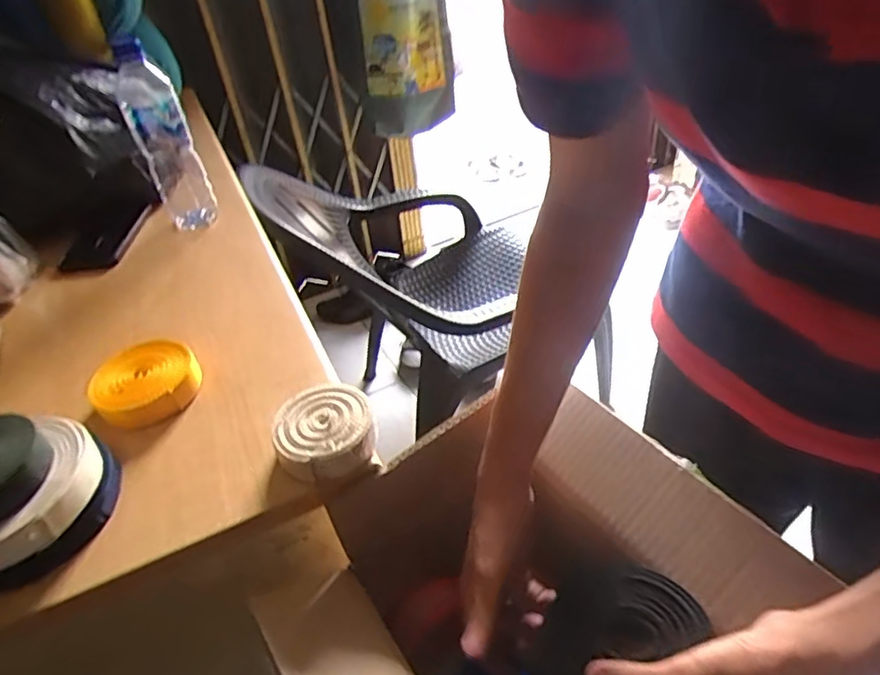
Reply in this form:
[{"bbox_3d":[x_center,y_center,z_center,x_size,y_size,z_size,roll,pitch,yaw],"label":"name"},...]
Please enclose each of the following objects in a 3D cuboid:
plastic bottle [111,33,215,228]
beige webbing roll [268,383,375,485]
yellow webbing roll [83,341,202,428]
[{"bbox_3d":[-0.353,-0.254,0.727,0.069,0.222,0.060,-22,43,-17],"label":"plastic bottle"},{"bbox_3d":[-0.092,0.075,0.449,0.076,0.029,0.079,-4,40,3],"label":"beige webbing roll"},{"bbox_3d":[-0.265,0.041,0.507,0.073,0.030,0.087,27,51,33],"label":"yellow webbing roll"}]

